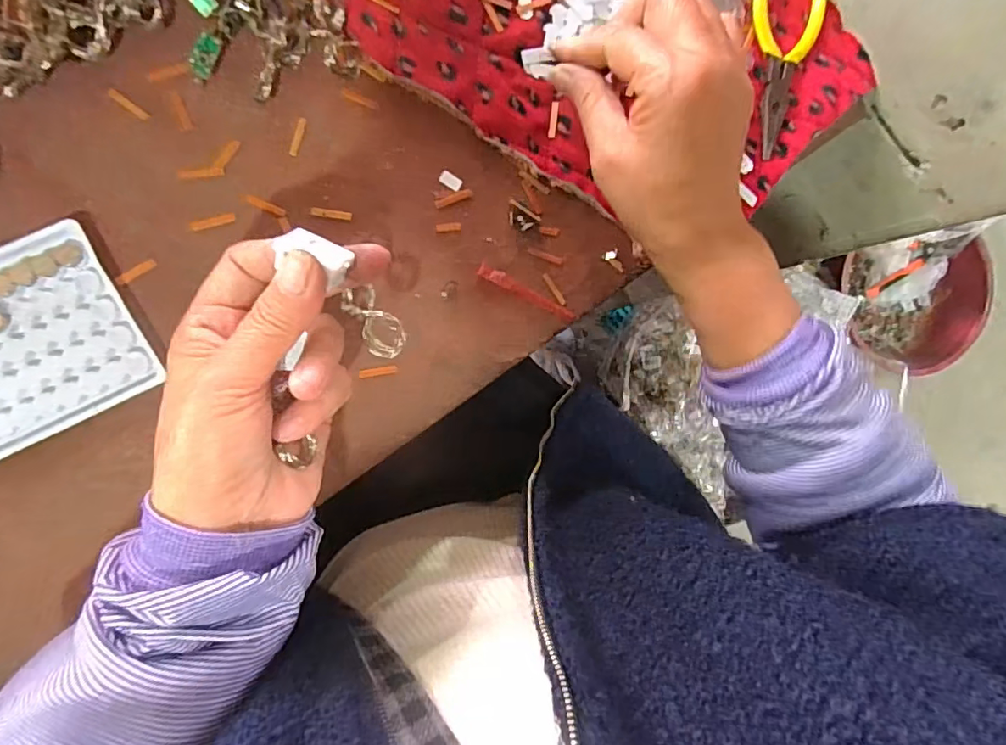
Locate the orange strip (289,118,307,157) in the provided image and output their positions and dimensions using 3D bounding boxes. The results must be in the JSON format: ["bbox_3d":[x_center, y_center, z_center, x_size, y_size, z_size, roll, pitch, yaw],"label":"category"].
[{"bbox_3d":[-0.116,-0.133,0.296,0.005,0.004,0.022,16,91,-16],"label":"orange strip"}]

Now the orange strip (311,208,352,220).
[{"bbox_3d":[-0.099,-0.091,0.301,0.023,0.004,0.005,5,91,-9],"label":"orange strip"}]

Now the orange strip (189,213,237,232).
[{"bbox_3d":[-0.161,-0.084,0.291,0.024,0.004,0.005,-19,95,-8],"label":"orange strip"}]

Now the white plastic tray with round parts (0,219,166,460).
[{"bbox_3d":[-0.259,-0.009,0.271,0.128,0.011,0.094,-27,96,-7],"label":"white plastic tray with round parts"}]

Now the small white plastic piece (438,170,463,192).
[{"bbox_3d":[-0.031,-0.114,0.311,0.013,0.004,0.008,30,87,-9],"label":"small white plastic piece"}]

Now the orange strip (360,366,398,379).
[{"bbox_3d":[-0.073,-0.001,0.307,0.022,0.004,0.005,-9,94,-9],"label":"orange strip"}]

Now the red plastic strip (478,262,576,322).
[{"bbox_3d":[0.015,-0.048,0.320,0.065,0.004,0.008,26,88,-9],"label":"red plastic strip"}]

